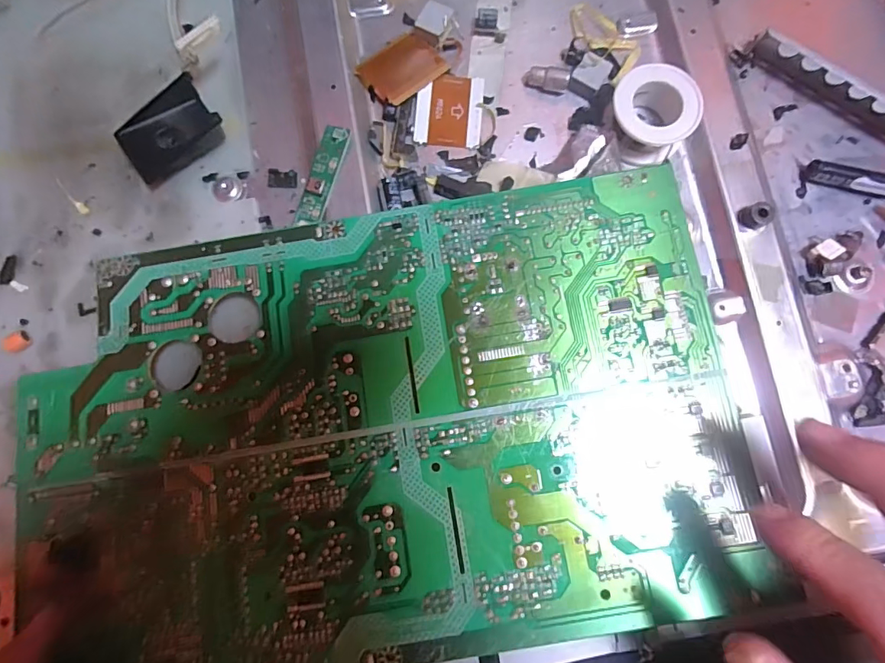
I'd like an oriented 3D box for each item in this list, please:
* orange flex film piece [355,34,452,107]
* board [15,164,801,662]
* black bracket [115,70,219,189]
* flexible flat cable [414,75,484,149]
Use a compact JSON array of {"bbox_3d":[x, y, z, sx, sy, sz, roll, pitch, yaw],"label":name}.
[{"bbox_3d":[-0.021,-0.141,0.248,0.041,0.006,0.032,-43,84,-8],"label":"orange flex film piece"},{"bbox_3d":[-0.026,0.040,0.203,0.300,0.012,0.189,-9,80,-3],"label":"board"},{"bbox_3d":[-0.138,-0.101,0.234,0.049,0.013,0.028,-43,84,-8],"label":"black bracket"},{"bbox_3d":[0.004,-0.118,0.246,0.034,0.004,0.040,4,80,-1],"label":"flexible flat cable"}]

